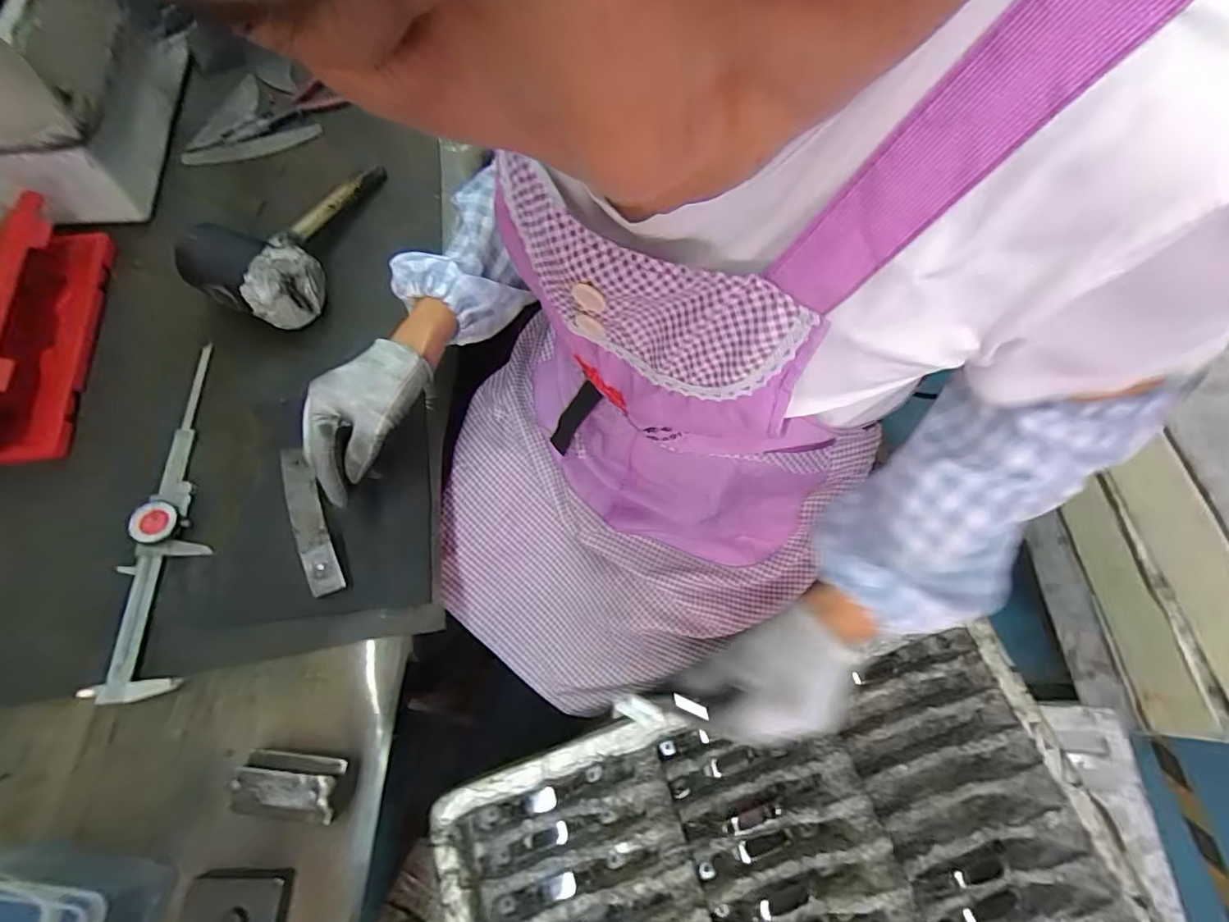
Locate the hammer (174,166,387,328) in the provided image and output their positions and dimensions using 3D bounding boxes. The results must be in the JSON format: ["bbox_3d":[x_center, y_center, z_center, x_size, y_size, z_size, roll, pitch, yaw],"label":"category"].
[{"bbox_3d":[-0.341,-0.253,0.557,0.119,0.071,0.238,12,68,3],"label":"hammer"}]

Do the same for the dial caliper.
[{"bbox_3d":[-0.388,0.035,0.473,0.058,0.027,0.322,-3,68,-3],"label":"dial caliper"}]

